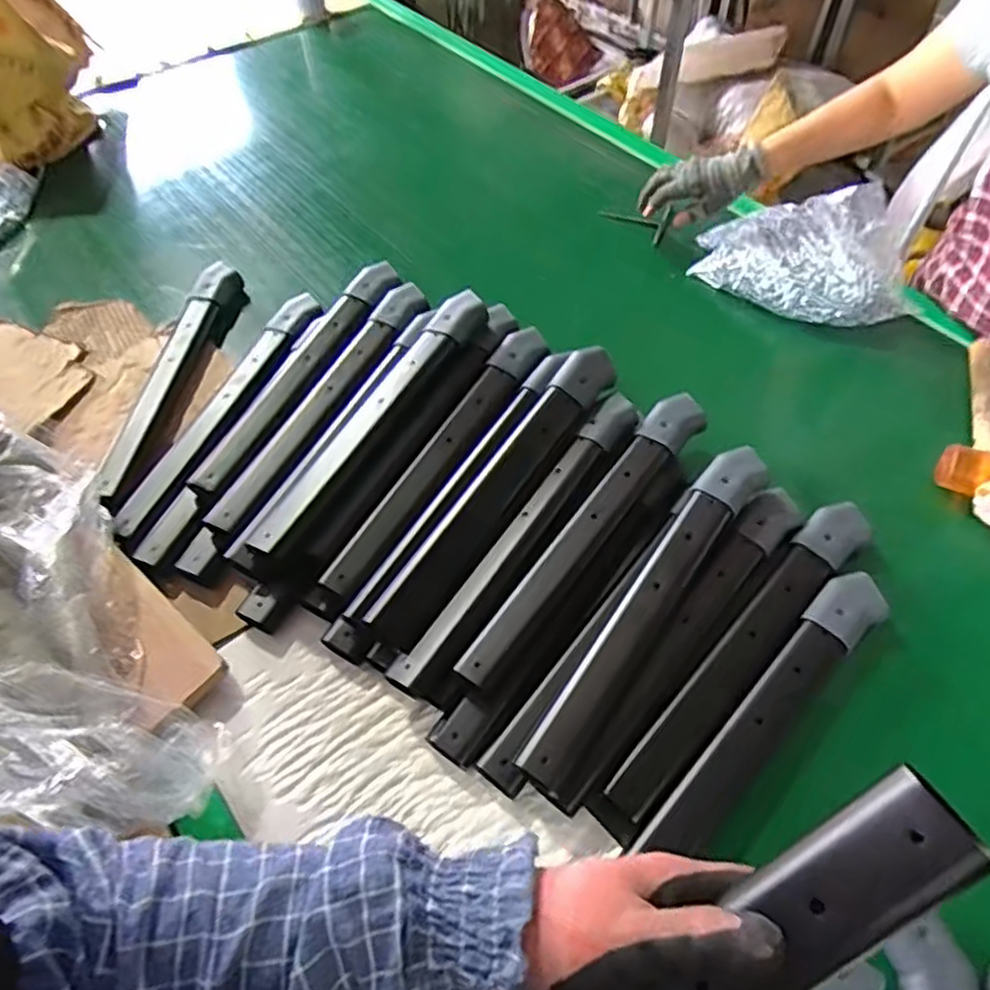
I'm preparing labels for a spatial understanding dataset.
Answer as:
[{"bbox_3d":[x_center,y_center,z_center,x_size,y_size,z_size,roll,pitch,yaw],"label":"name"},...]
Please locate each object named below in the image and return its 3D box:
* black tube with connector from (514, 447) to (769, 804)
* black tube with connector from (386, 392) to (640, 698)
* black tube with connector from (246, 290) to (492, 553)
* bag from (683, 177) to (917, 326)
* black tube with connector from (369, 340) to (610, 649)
[{"bbox_3d":[0.147,0.097,0.643,0.059,0.036,0.404,31,61,20],"label":"black tube with connector"},{"bbox_3d":[0.034,0.037,0.682,0.042,0.032,0.384,30,61,19],"label":"black tube with connector"},{"bbox_3d":[-0.127,-0.085,0.749,0.056,0.039,0.394,24,59,16],"label":"black tube with connector"},{"bbox_3d":[0.418,-0.335,0.912,0.156,0.134,0.264,-37,63,-22],"label":"bag"},{"bbox_3d":[0.008,-0.015,0.688,0.054,0.036,0.383,30,61,19],"label":"black tube with connector"}]

